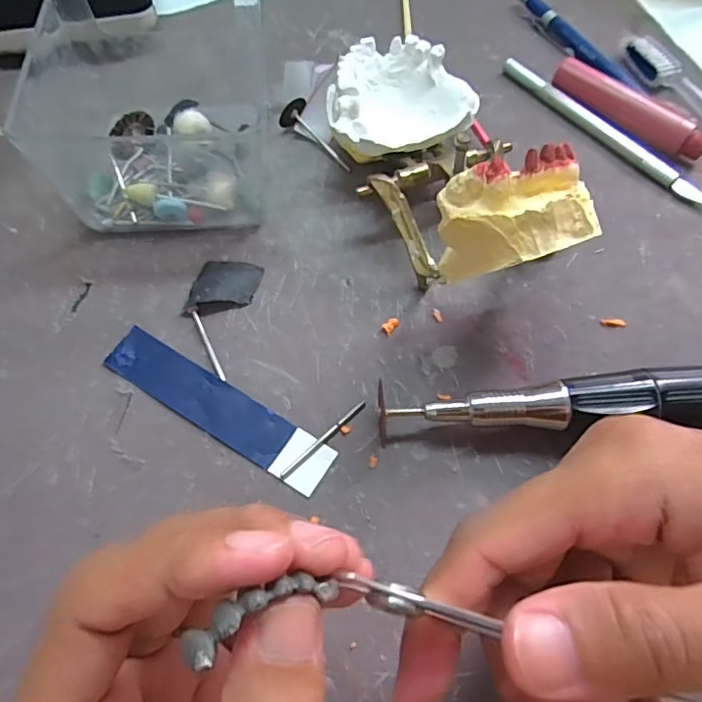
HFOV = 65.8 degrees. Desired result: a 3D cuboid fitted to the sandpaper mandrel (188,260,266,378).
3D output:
[{"bbox_3d":[-0.058,-0.017,0.236,0.027,0.006,0.056,9,64,3],"label":"sandpaper mandrel"}]

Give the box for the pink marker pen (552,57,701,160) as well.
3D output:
[{"bbox_3d":[0.147,-0.129,0.289,0.086,0.017,0.013,38,69,16],"label":"pink marker pen"}]

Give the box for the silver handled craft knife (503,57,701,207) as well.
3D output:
[{"bbox_3d":[0.136,-0.118,0.290,0.011,0.007,0.138,-37,70,-18],"label":"silver handled craft knife"}]

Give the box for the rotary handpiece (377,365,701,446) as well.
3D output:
[{"bbox_3d":[0.107,0.020,0.210,0.189,0.029,0.023,0,64,-1],"label":"rotary handpiece"}]

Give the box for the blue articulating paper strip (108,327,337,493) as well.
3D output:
[{"bbox_3d":[-0.054,0.022,0.218,0.102,0.004,0.021,30,67,13],"label":"blue articulating paper strip"}]

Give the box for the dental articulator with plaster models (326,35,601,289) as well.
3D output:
[{"bbox_3d":[0.037,-0.082,0.231,0.073,0.062,0.159,-13,52,-7],"label":"dental articulator with plaster models"}]

